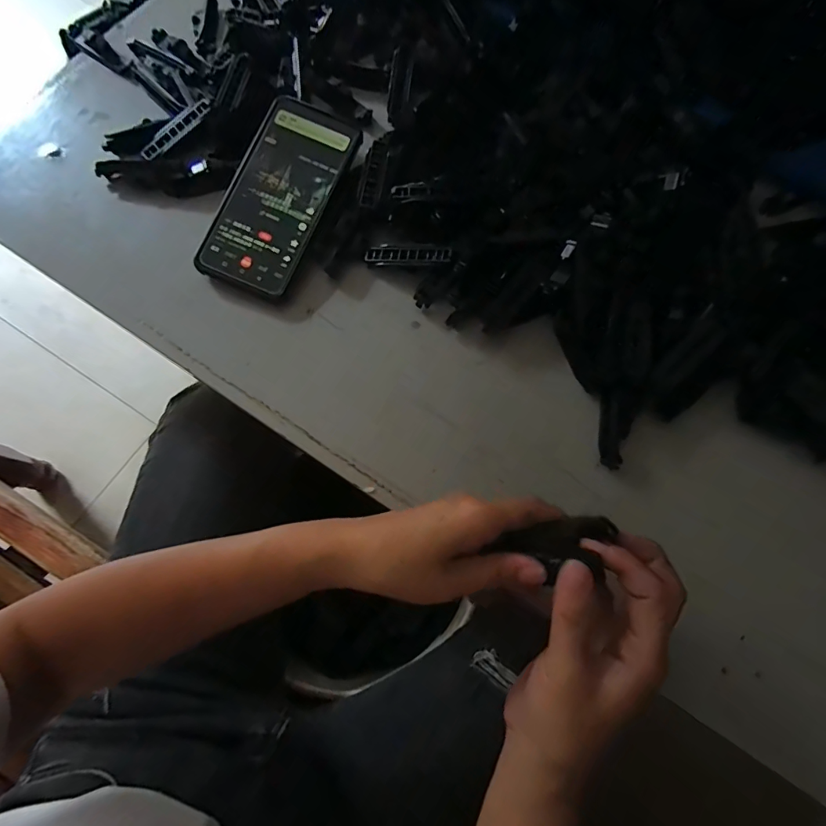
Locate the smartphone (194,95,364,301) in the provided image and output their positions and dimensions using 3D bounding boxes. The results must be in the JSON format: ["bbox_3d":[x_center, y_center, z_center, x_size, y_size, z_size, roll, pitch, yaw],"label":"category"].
[{"bbox_3d":[-0.110,-0.179,0.380,0.079,0.006,0.167,24,82,-1],"label":"smartphone"}]

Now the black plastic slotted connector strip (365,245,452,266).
[{"bbox_3d":[-0.004,-0.131,0.378,0.071,0.005,0.015,5,76,14],"label":"black plastic slotted connector strip"}]

